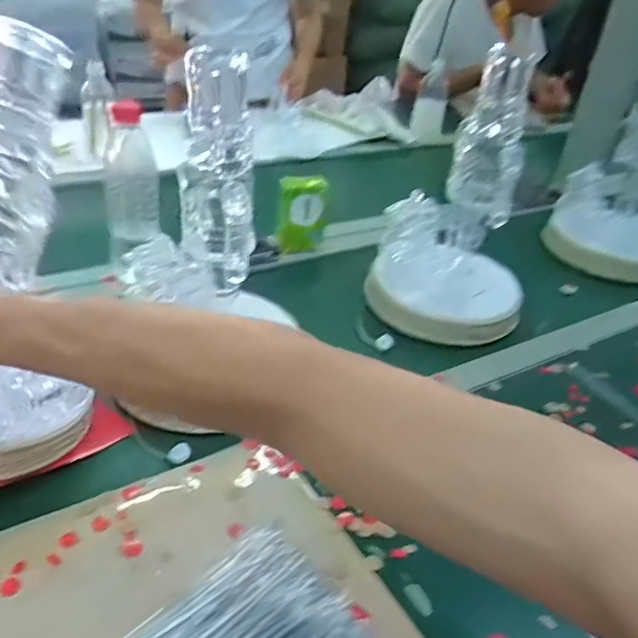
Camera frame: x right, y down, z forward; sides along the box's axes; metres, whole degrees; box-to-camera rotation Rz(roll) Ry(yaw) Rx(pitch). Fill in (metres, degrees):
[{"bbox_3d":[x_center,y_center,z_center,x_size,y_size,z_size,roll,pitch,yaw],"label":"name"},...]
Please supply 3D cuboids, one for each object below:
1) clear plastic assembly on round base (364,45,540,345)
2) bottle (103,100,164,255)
[{"bbox_3d":[0.184,-0.150,0.752,0.190,0.316,0.179,12,36,6],"label":"clear plastic assembly on round base"},{"bbox_3d":[-0.245,-0.181,0.741,0.057,0.169,0.061,20,37,16],"label":"bottle"}]

